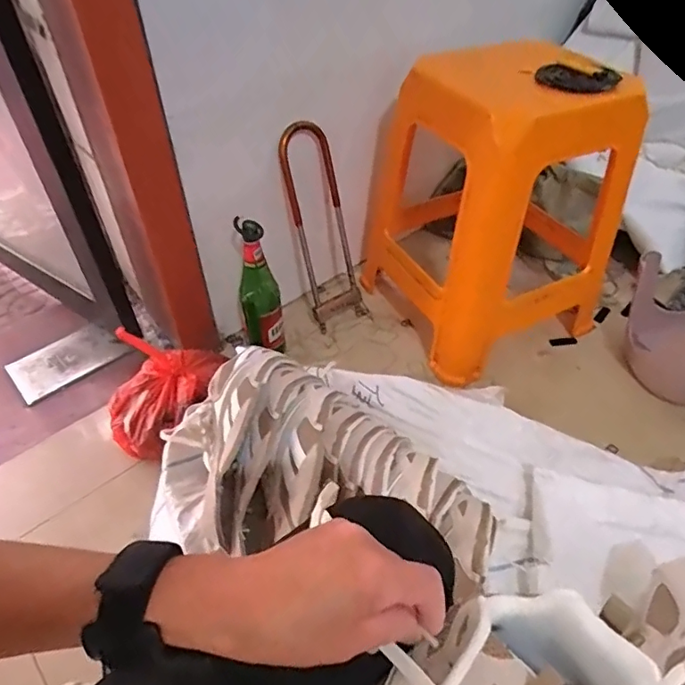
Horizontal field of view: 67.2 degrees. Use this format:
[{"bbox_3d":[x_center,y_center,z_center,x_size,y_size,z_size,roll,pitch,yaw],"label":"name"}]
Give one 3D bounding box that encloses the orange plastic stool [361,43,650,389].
[{"bbox_3d":[0.258,-0.258,0.948,0.326,0.462,0.389,-21,49,-19],"label":"orange plastic stool"}]

